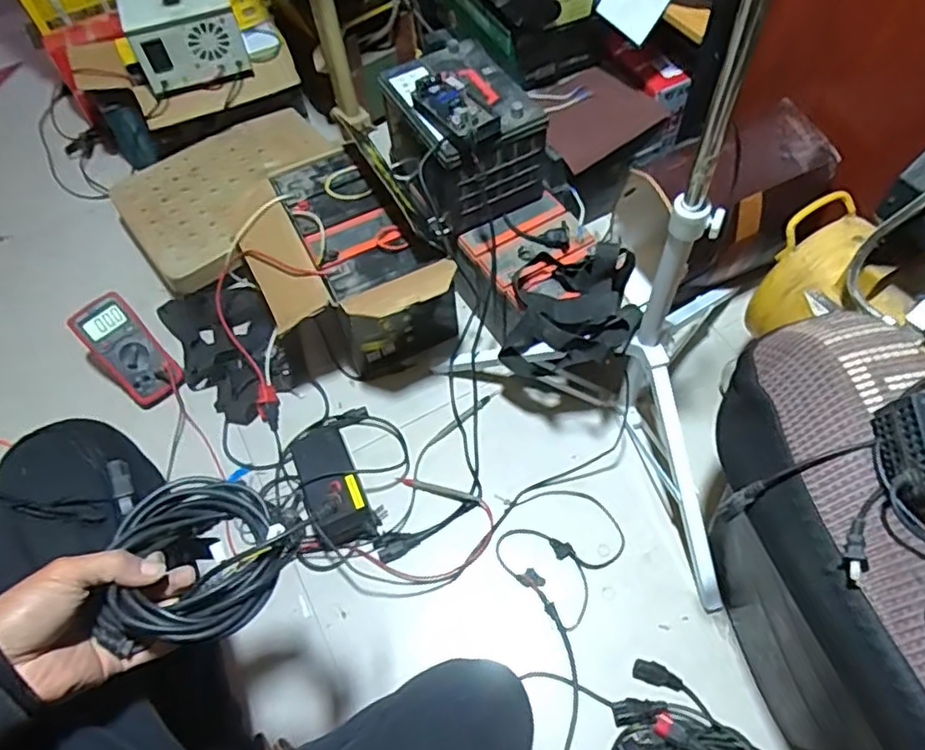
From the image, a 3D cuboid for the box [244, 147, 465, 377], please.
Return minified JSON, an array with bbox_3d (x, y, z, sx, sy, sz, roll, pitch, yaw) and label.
[{"bbox_3d":[-0.186,-0.169,1.077,0.287,0.236,0.385,-25,61,-11],"label":"box"}]

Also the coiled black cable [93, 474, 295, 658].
[{"bbox_3d":[-0.202,0.141,0.486,0.134,0.048,0.134,2,44,-1],"label":"coiled black cable"}]

